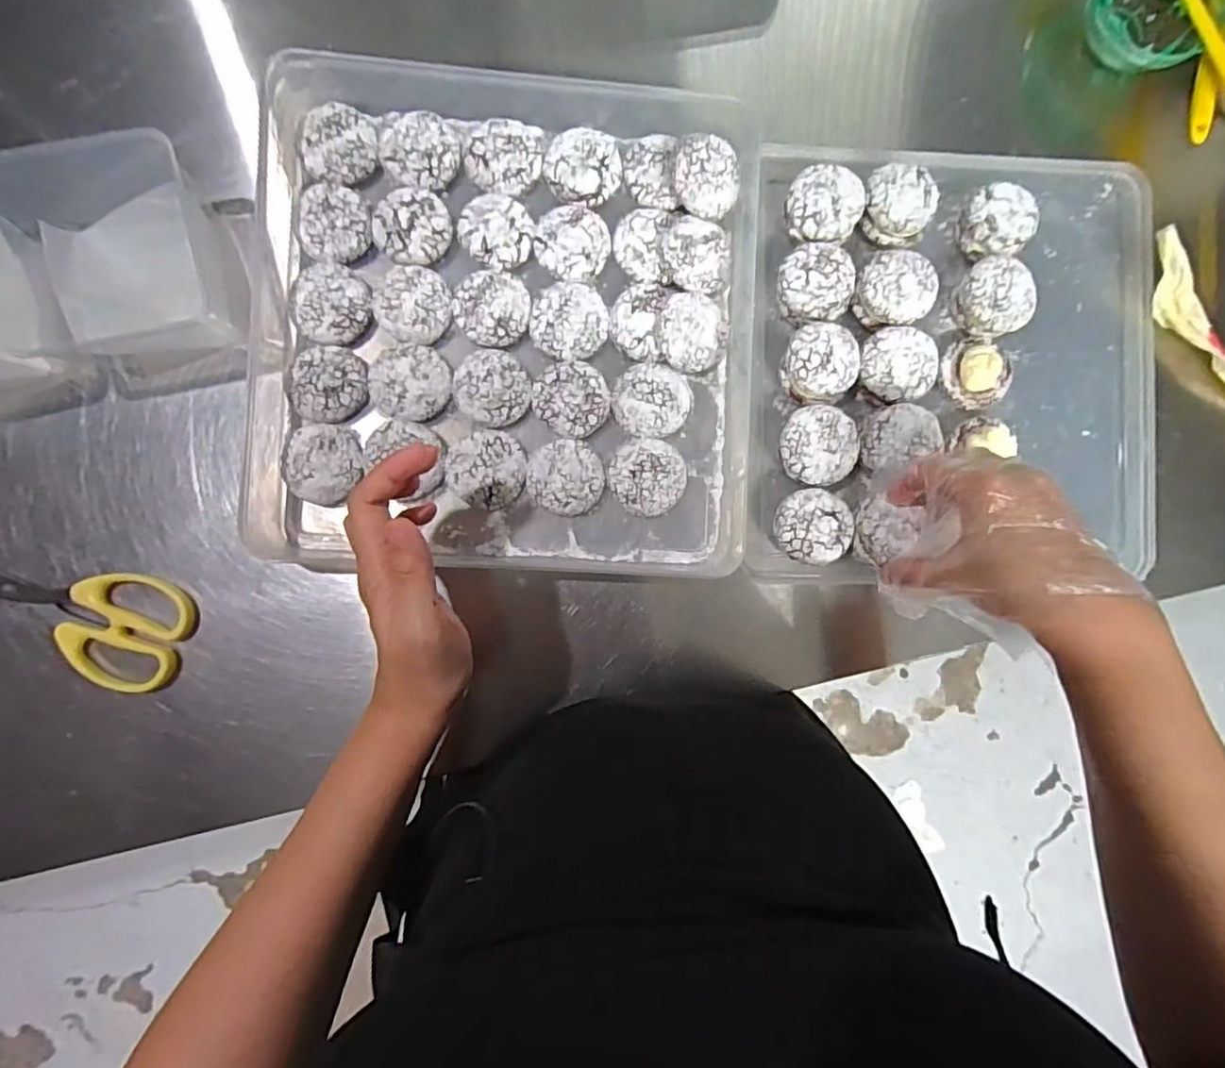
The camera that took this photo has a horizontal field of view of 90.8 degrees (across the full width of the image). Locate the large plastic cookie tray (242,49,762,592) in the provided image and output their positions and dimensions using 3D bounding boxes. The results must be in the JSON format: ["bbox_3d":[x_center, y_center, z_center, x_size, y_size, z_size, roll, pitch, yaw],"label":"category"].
[{"bbox_3d":[-0.065,-0.132,0.386,0.312,0.041,0.316,2,91,-5],"label":"large plastic cookie tray"}]

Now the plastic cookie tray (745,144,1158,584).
[{"bbox_3d":[0.234,-0.114,0.410,0.297,0.032,0.302,1,91,-5],"label":"plastic cookie tray"}]

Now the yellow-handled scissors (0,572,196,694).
[{"bbox_3d":[-0.352,0.047,0.364,0.179,0.010,0.067,13,90,-5],"label":"yellow-handled scissors"}]

